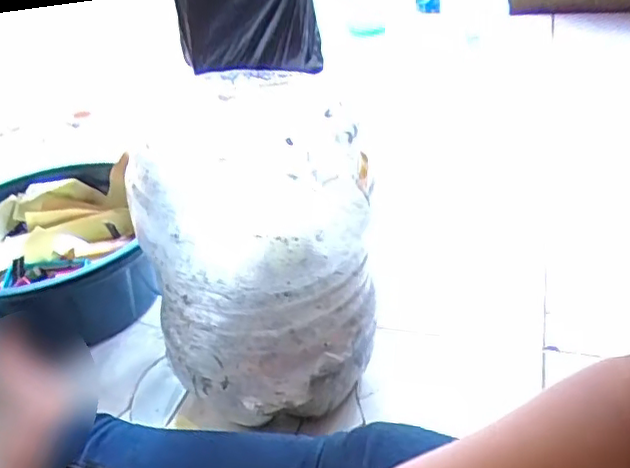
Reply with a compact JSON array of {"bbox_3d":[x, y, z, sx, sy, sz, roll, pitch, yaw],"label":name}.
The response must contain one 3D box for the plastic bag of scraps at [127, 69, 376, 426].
[{"bbox_3d":[-0.057,0.000,0.658,0.212,0.298,0.258,-6,32,0],"label":"plastic bag of scraps"}]

